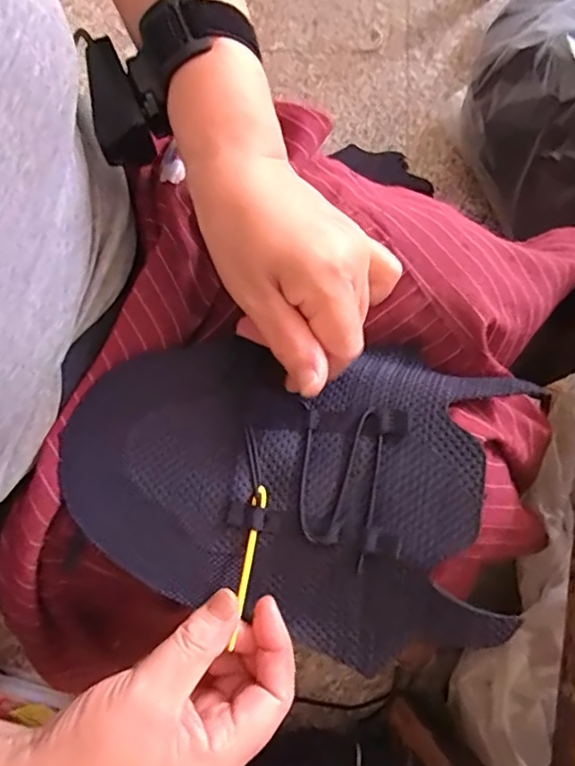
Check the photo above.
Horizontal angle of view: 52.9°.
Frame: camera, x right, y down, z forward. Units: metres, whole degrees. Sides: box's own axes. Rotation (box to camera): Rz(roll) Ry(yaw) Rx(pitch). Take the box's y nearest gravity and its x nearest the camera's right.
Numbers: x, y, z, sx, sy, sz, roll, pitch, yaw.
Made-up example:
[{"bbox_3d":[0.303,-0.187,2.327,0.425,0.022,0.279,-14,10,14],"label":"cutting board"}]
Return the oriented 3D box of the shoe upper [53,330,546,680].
[{"bbox_3d":[-0.001,0.058,0.313,0.244,0.040,0.164,3,76,0],"label":"shoe upper"}]

